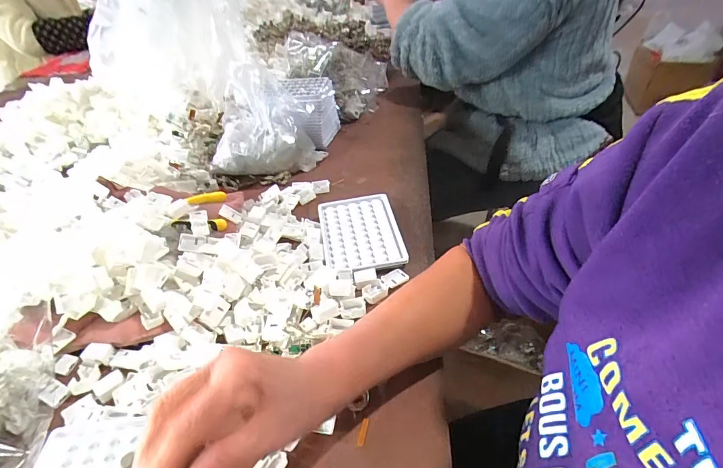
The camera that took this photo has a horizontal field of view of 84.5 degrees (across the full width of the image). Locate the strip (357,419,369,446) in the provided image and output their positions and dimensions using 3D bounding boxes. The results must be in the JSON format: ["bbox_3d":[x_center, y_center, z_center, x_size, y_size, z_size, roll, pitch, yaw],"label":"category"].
[{"bbox_3d":[0.001,0.159,0.321,0.005,0.004,0.022,6,41,13],"label":"strip"}]

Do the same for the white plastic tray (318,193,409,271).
[{"bbox_3d":[-0.002,-0.003,0.501,0.095,0.013,0.129,-9,40,-4],"label":"white plastic tray"}]

